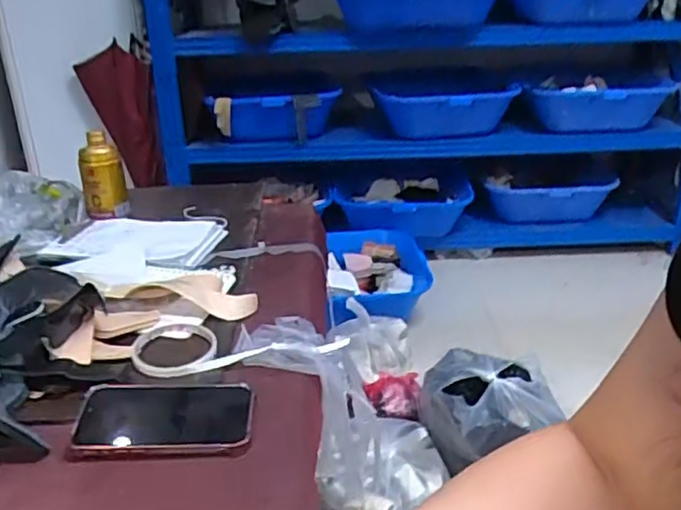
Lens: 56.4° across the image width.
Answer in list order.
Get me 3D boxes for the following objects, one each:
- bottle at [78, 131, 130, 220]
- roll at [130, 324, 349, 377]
[{"bbox_3d":[-0.372,-0.128,0.993,0.065,0.116,0.063,-11,26,-20],"label":"bottle"},{"bbox_3d":[-0.106,0.093,0.674,0.218,0.024,0.093,-8,25,-14],"label":"roll"}]

